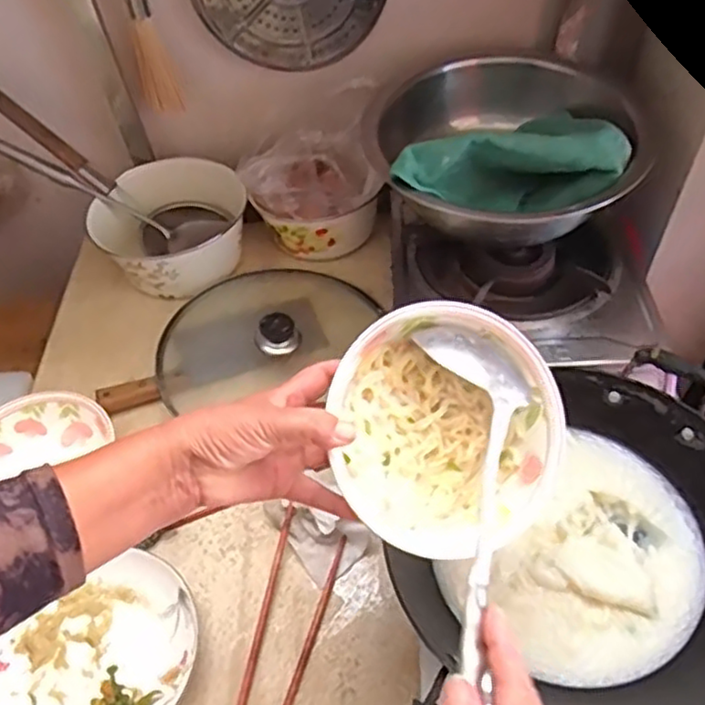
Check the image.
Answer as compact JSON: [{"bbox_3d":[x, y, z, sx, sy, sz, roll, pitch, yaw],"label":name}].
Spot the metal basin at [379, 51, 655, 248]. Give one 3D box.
[{"bbox_3d":[0.168,-0.238,0.804,0.248,0.106,0.278,-3,55,0],"label":"metal basin"}]

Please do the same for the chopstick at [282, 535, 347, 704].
[{"bbox_3d":[-0.045,0.283,0.653,0.009,0.013,0.230,14,57,12],"label":"chopstick"}]

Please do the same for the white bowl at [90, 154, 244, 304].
[{"bbox_3d":[-0.248,-0.179,0.976,0.199,0.086,0.196,-1,55,2],"label":"white bowl"}]

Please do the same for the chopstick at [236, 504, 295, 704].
[{"bbox_3d":[-0.086,0.253,0.680,0.013,0.013,0.208,8,56,8],"label":"chopstick"}]

